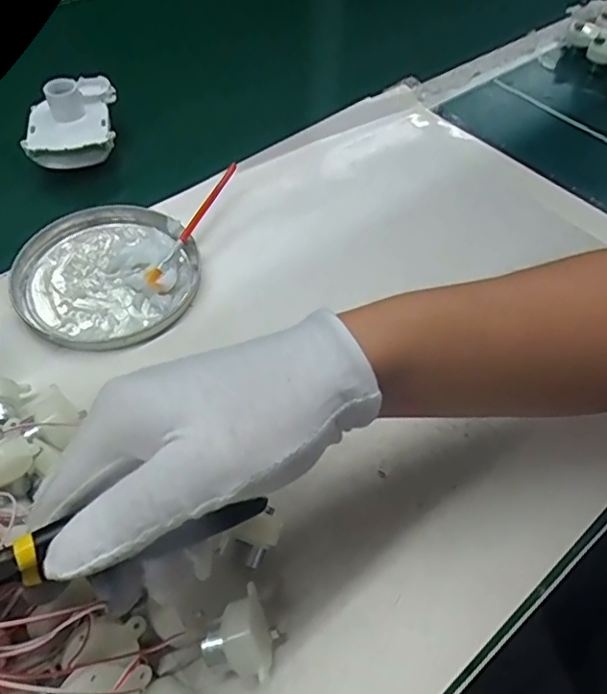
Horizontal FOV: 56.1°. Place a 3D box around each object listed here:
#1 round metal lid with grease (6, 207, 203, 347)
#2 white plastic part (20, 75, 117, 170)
[{"bbox_3d":[-0.142,-0.056,0.410,0.128,0.022,0.121,1,50,-2],"label":"round metal lid with grease"},{"bbox_3d":[-0.196,-0.198,0.480,0.069,0.043,0.096,-7,51,-9],"label":"white plastic part"}]

